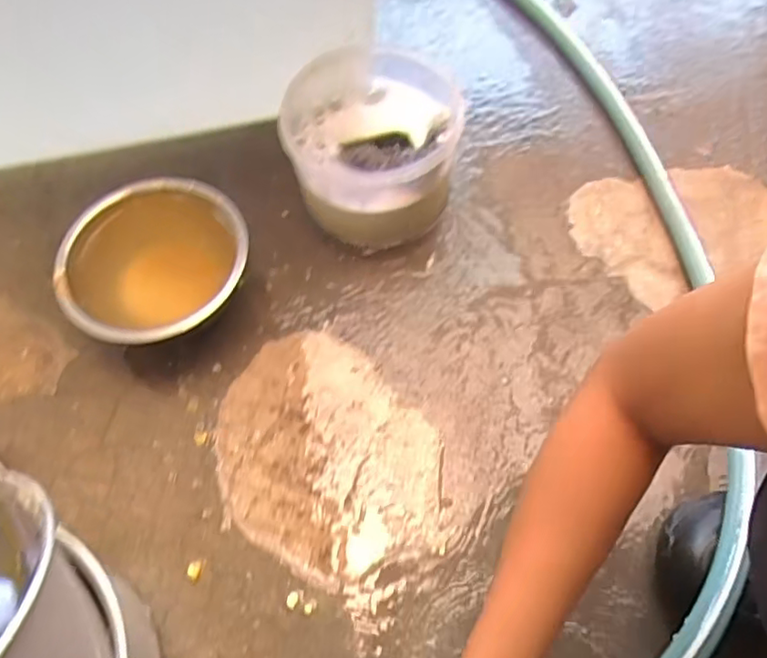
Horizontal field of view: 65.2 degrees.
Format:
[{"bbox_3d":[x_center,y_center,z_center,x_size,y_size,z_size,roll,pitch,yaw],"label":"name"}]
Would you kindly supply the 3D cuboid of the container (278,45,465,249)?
[{"bbox_3d":[-0.014,-0.182,0.620,0.163,0.124,0.159,-6,64,-2],"label":"container"}]

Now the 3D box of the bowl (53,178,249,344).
[{"bbox_3d":[-0.213,-0.054,0.576,0.158,0.103,0.167,0,64,1],"label":"bowl"}]

